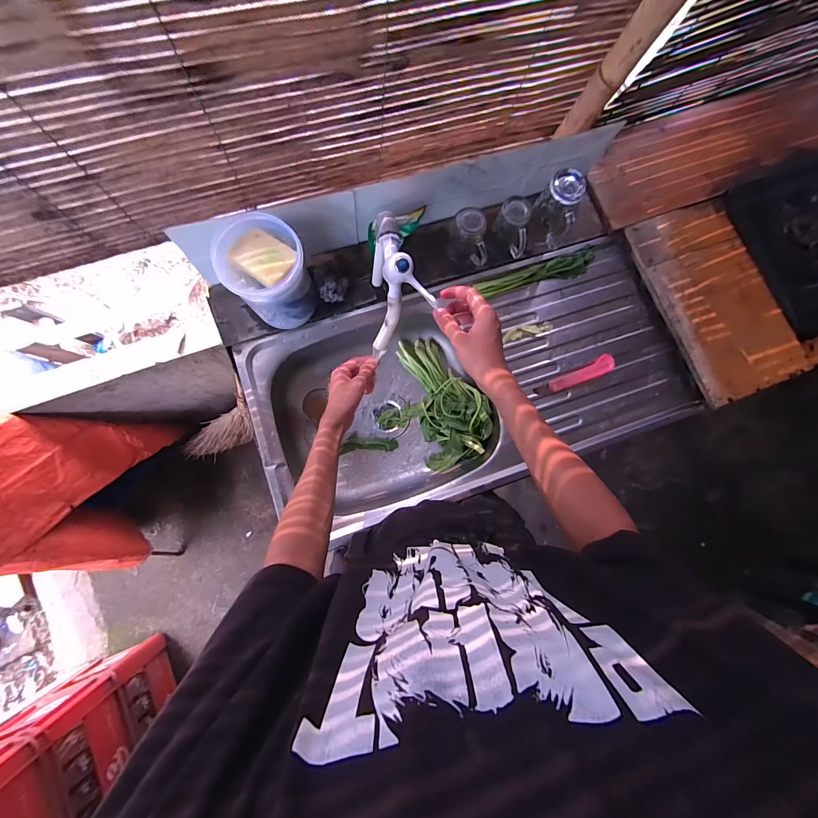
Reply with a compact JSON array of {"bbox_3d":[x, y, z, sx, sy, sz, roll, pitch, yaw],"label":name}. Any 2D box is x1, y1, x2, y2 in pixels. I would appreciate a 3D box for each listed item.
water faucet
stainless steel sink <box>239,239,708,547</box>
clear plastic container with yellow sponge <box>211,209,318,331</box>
[{"bbox_3d":[-0.014,-0.190,0.527,0.077,0.184,0.163,0,81,-5],"label":"water faucet"},{"bbox_3d":[0.122,-0.044,0.751,0.859,0.175,0.413,-16,83,-7],"label":"stainless steel sink"},{"bbox_3d":[-0.239,-0.226,0.602,0.125,0.160,0.115,1,81,-5],"label":"clear plastic container with yellow sponge"}]

